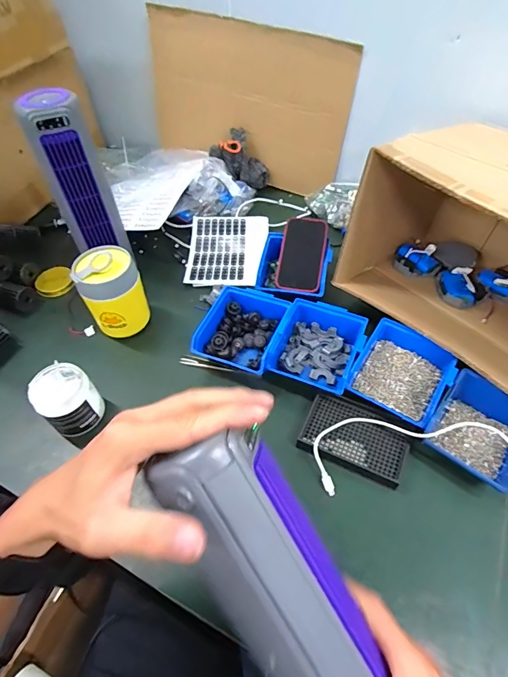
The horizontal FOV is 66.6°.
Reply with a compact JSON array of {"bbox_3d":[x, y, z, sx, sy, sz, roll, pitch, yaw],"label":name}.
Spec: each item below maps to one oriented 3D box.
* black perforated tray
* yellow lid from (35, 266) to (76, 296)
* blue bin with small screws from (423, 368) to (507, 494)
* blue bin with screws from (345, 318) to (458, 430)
[{"bbox_3d":[0.135,0.132,0.516,0.133,0.015,0.088,21,55,18],"label":"black perforated tray"},{"bbox_3d":[-0.387,-0.111,0.747,0.068,0.020,0.075,-27,55,-18],"label":"yellow lid"},{"bbox_3d":[0.291,0.117,0.495,0.114,0.057,0.128,33,60,25],"label":"blue bin with small screws"},{"bbox_3d":[0.209,0.048,0.544,0.116,0.050,0.124,31,59,24],"label":"blue bin with screws"}]

